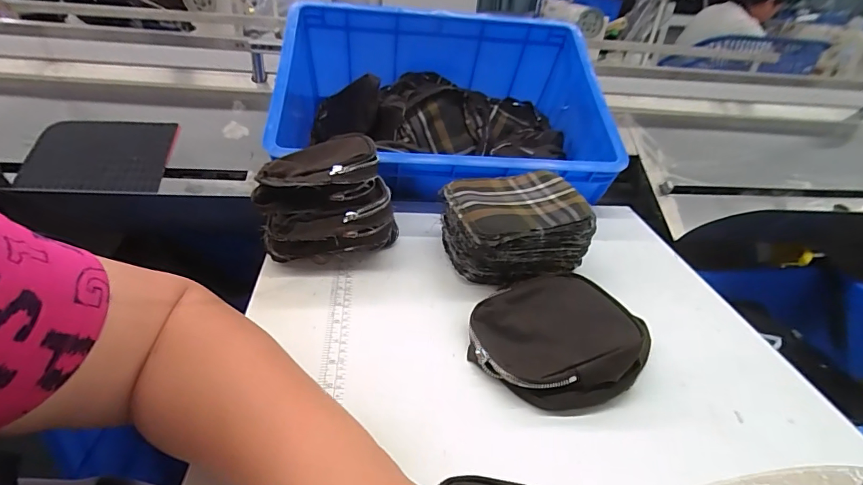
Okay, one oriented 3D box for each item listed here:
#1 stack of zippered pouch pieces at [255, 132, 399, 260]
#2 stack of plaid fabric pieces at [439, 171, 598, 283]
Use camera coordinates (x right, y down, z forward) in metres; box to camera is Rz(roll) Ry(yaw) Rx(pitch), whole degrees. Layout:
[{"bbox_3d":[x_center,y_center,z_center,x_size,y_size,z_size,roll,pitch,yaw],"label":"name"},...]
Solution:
[{"bbox_3d":[-0.124,-0.053,0.517,0.158,0.107,0.148,-3,34,-11],"label":"stack of zippered pouch pieces"},{"bbox_3d":[0.095,-0.017,0.515,0.146,0.090,0.123,-7,34,-17],"label":"stack of plaid fabric pieces"}]

